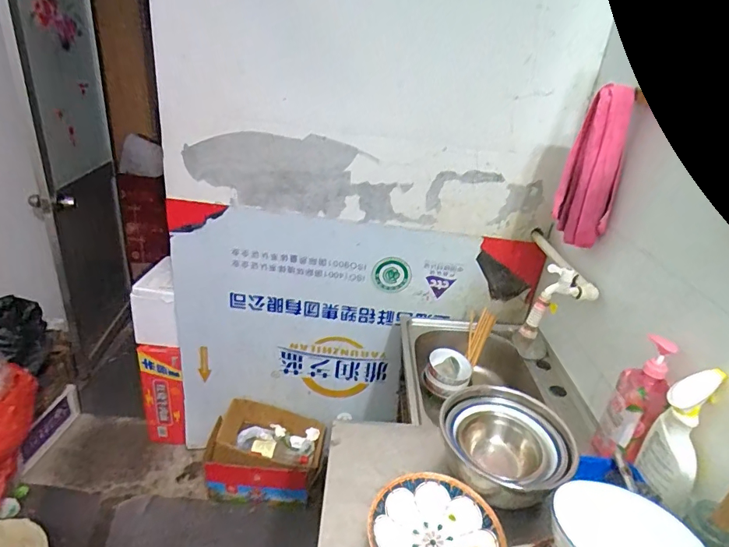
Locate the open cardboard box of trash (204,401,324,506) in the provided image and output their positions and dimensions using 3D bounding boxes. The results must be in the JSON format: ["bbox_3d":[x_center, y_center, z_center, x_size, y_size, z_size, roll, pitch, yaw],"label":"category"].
[{"bbox_3d":[-0.352,0.657,1.598,0.390,0.246,0.245,5,26,-1],"label":"open cardboard box of trash"}]

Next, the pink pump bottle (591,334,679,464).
[{"bbox_3d":[0.492,0.231,0.810,0.077,0.236,0.081,24,31,33],"label":"pink pump bottle"}]

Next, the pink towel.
[{"bbox_3d":[0.510,-0.233,0.999,0.118,0.330,0.057,19,29,25],"label":"pink towel"}]

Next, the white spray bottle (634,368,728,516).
[{"bbox_3d":[0.497,0.262,0.705,0.080,0.226,0.080,26,32,36],"label":"white spray bottle"}]

